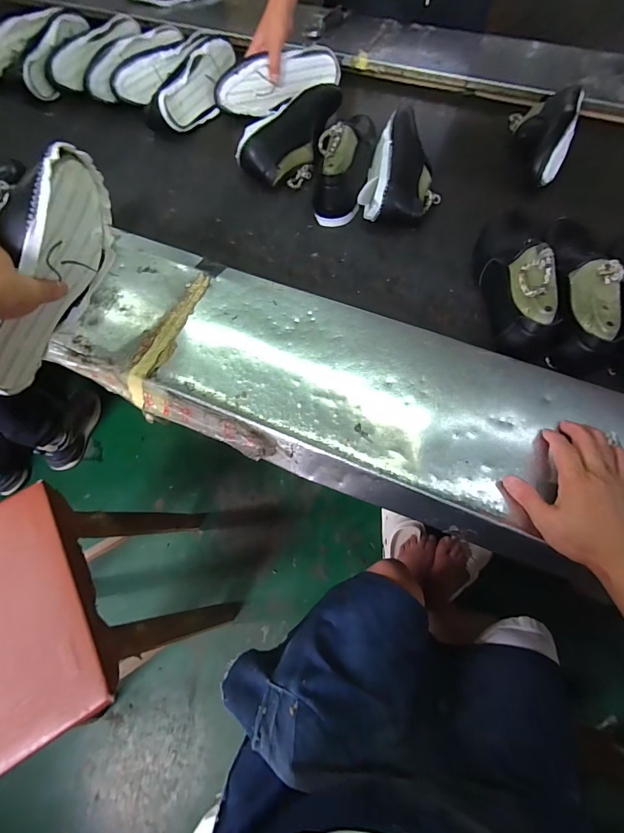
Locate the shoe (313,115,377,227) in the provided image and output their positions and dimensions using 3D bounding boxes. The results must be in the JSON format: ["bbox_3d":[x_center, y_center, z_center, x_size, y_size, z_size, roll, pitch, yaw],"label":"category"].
[{"bbox_3d":[0.066,-0.473,0.668,0.081,0.110,0.234,14,66,8],"label":"shoe"}]

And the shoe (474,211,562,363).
[{"bbox_3d":[0.314,-0.236,0.546,0.090,0.099,0.284,5,66,4],"label":"shoe"}]

